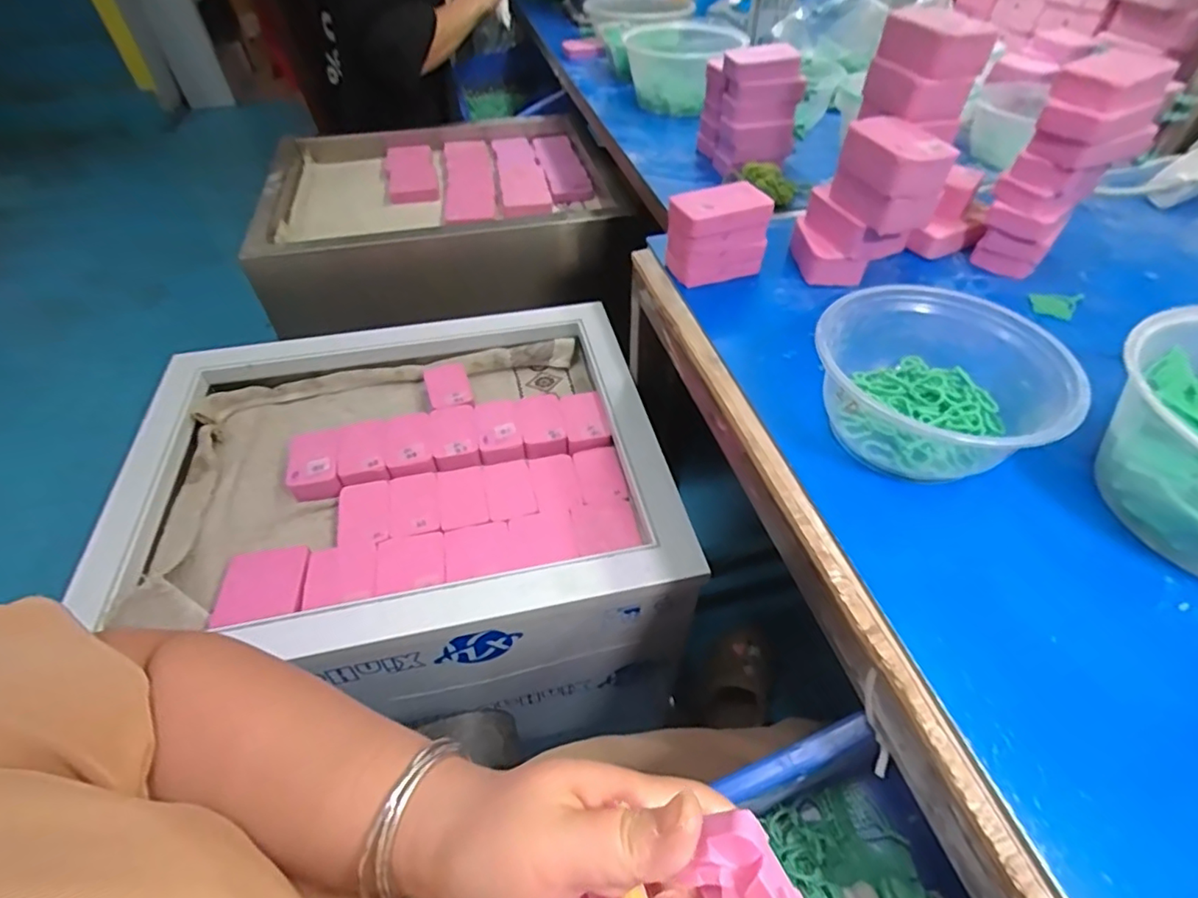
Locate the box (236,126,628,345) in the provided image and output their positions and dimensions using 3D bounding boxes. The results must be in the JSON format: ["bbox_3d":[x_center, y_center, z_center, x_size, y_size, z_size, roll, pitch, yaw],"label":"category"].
[{"bbox_3d":[-0.239,-0.374,0.904,0.487,0.135,0.398,-9,48,-7],"label":"box"}]

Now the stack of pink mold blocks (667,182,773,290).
[{"bbox_3d":[0.093,-0.174,0.469,0.079,0.067,0.043,-17,50,-14],"label":"stack of pink mold blocks"}]

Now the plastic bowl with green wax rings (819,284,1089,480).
[{"bbox_3d":[0.195,-0.038,0.341,0.137,0.063,0.118,8,48,8],"label":"plastic bowl with green wax rings"}]

